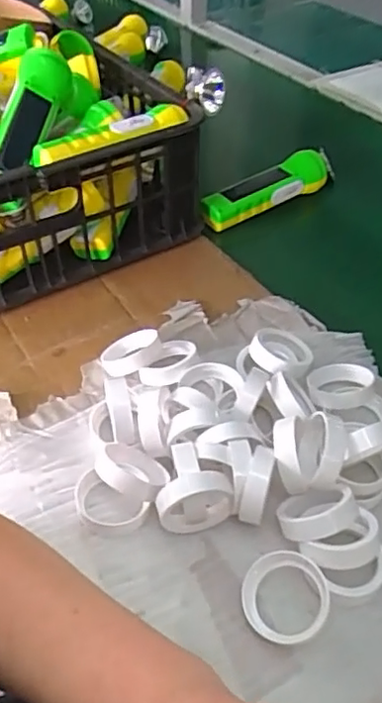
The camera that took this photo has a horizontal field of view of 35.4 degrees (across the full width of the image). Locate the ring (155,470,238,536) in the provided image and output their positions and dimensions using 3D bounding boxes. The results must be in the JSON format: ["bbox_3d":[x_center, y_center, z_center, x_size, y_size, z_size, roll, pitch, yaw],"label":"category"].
[{"bbox_3d":[0.003,0.104,0.412,0.052,0.046,0.019,-9,46,-9],"label":"ring"}]

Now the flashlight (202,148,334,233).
[{"bbox_3d":[0.085,-0.179,0.642,0.153,0.035,0.042,-17,47,-16],"label":"flashlight"}]

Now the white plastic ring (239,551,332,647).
[{"bbox_3d":[0.059,0.155,0.377,0.054,0.009,0.054,-6,69,16],"label":"white plastic ring"}]

